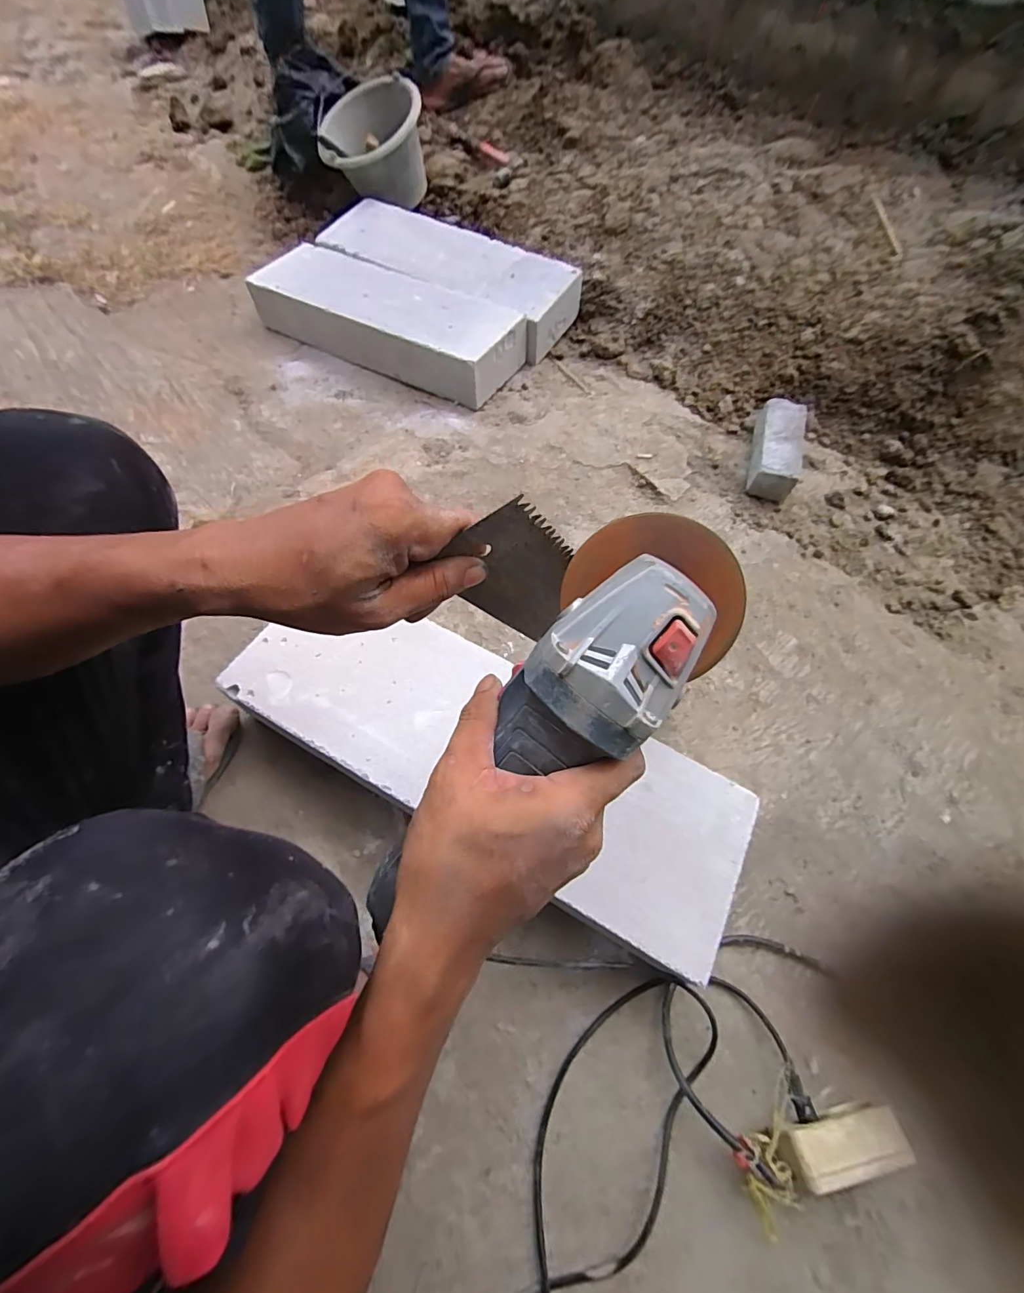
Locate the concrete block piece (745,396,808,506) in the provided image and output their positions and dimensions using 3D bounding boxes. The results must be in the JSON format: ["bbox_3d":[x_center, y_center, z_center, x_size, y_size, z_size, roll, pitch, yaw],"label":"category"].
[{"bbox_3d":[0.495,-0.373,0.901,0.079,0.074,0.205,16,61,7],"label":"concrete block piece"}]

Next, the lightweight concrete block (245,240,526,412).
[{"bbox_3d":[-0.276,-0.717,1.053,0.604,0.105,0.207,26,65,11],"label":"lightweight concrete block"}]

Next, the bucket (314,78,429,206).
[{"bbox_3d":[-0.333,-1.258,1.217,0.256,0.154,0.261,37,89,19],"label":"bucket"}]

